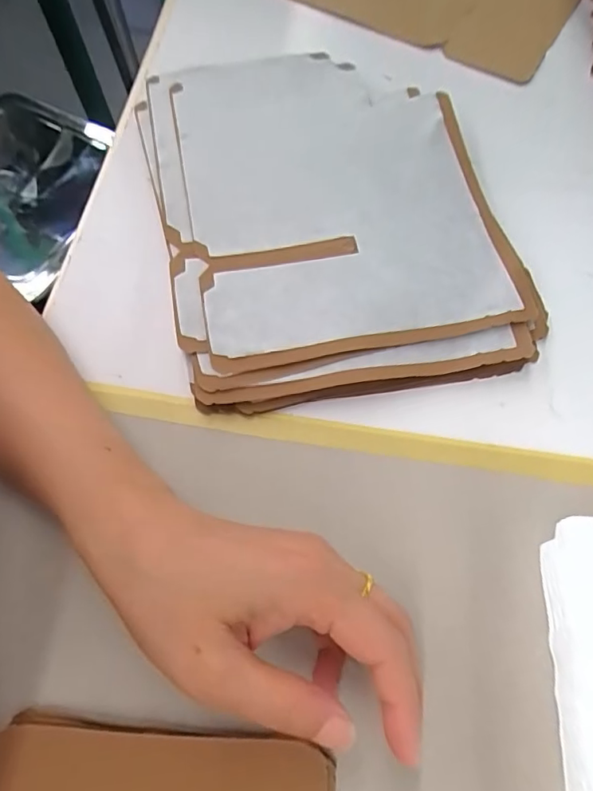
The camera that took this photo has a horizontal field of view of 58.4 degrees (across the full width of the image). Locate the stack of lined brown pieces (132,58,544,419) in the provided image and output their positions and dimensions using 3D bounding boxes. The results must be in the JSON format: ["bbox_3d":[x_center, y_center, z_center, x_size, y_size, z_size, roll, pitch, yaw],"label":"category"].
[{"bbox_3d":[0.018,-0.124,0.344,0.204,0.030,0.270,-12,66,-7],"label":"stack of lined brown pieces"}]

